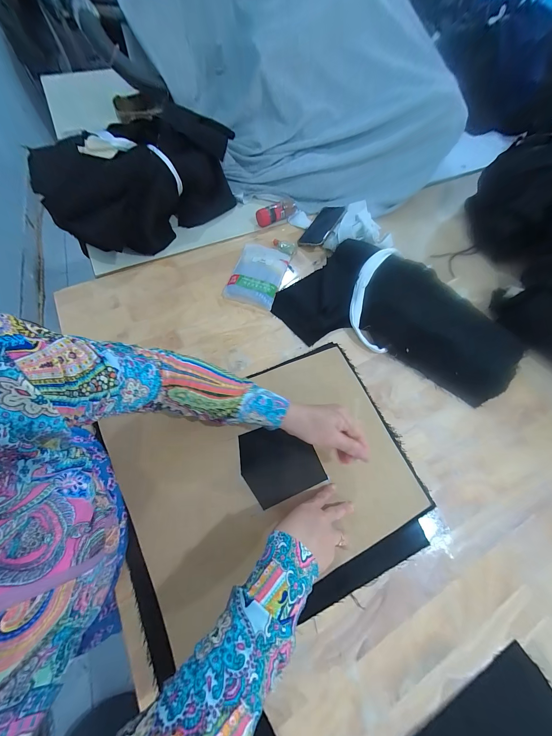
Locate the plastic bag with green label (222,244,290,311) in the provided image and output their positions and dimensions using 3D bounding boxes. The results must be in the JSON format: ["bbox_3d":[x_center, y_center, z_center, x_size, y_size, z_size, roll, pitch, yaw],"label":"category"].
[{"bbox_3d":[-0.042,-0.222,0.594,0.116,0.021,0.176,17,64,6],"label":"plastic bag with green label"}]

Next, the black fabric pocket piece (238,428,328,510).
[{"bbox_3d":[0.005,0.149,0.413,0.117,0.010,0.113,-20,68,-11],"label":"black fabric pocket piece"}]

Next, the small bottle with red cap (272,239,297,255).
[{"bbox_3d":[0.020,-0.302,0.636,0.062,0.012,0.035,15,64,5],"label":"small bottle with red cap"}]

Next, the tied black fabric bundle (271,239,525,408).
[{"bbox_3d":[0.247,-0.110,0.525,0.468,0.077,0.257,30,66,12],"label":"tied black fabric bundle"}]

